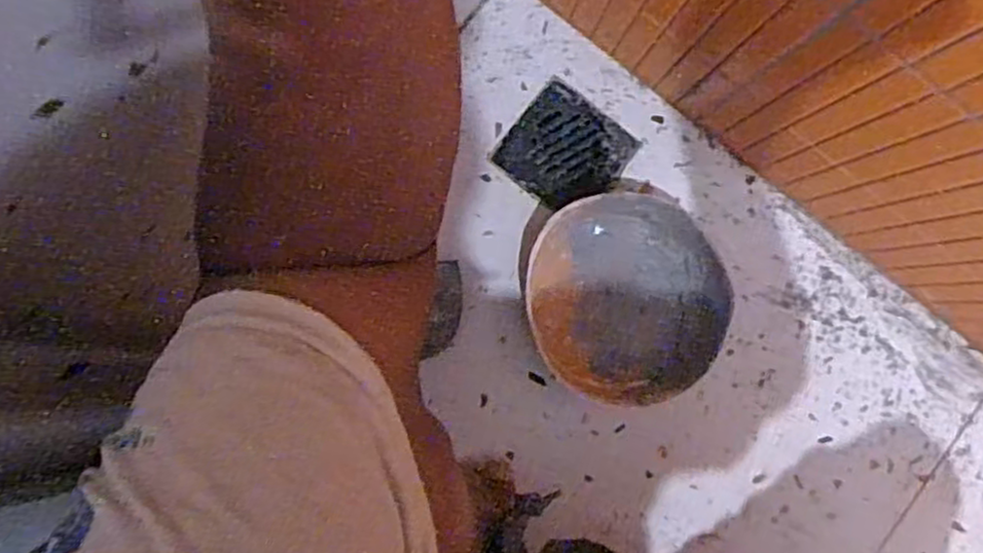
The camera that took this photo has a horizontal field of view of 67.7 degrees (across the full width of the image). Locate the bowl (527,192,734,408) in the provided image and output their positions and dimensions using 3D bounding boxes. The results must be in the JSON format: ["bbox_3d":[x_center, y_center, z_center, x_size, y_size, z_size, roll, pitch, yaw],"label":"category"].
[{"bbox_3d":[0.128,0.017,0.681,0.175,0.061,0.189,0,88,-3],"label":"bowl"}]

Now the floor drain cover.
[{"bbox_3d":[0.073,-0.122,0.718,0.110,0.008,0.105,38,86,-1],"label":"floor drain cover"}]

